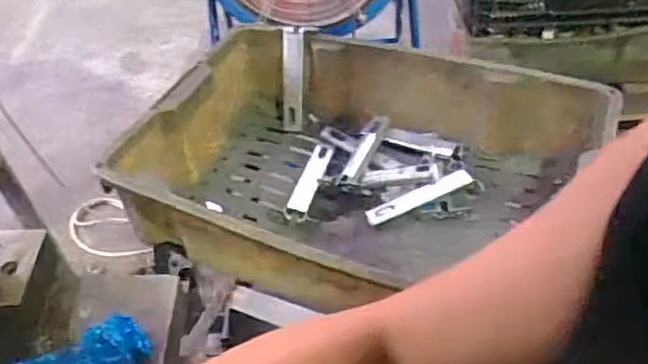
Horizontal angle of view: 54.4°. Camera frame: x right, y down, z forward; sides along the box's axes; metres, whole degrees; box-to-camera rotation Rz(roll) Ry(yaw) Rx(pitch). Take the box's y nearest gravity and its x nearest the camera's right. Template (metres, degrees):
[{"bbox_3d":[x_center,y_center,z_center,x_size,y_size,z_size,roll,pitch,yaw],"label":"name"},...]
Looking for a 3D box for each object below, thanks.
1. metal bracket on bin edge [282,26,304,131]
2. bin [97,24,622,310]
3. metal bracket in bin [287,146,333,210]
[{"bbox_3d":[-0.050,-0.163,1.006,0.034,0.164,0.018,6,25,9],"label":"metal bracket on bin edge"},{"bbox_3d":[0.049,-0.023,0.861,0.547,0.152,0.422,17,50,19],"label":"bin"},{"bbox_3d":[-0.019,-0.007,0.931,0.031,0.004,0.135,12,48,15],"label":"metal bracket in bin"}]

